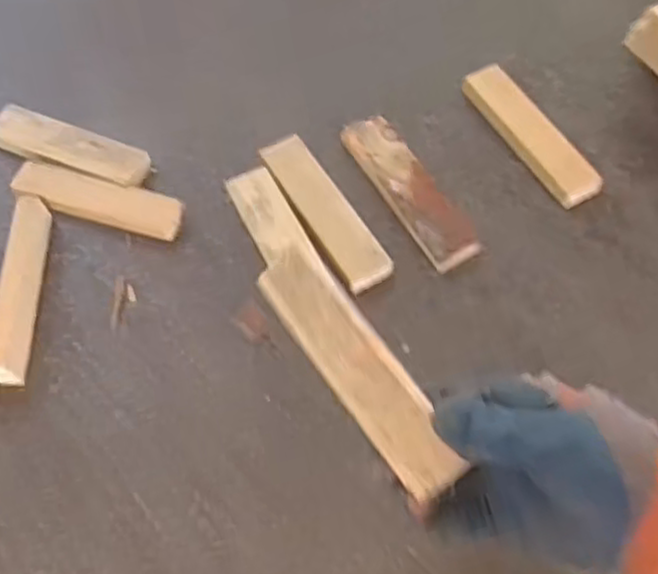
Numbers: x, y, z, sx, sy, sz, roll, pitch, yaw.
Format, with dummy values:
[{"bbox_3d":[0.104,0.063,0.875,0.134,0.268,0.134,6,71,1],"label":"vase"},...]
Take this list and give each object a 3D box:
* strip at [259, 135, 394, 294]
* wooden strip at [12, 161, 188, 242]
[{"bbox_3d":[-0.003,-0.067,0.650,0.041,0.017,0.165,-29,65,-11],"label":"strip"},{"bbox_3d":[-0.206,-0.078,0.665,0.152,0.019,0.039,13,65,10],"label":"wooden strip"}]

